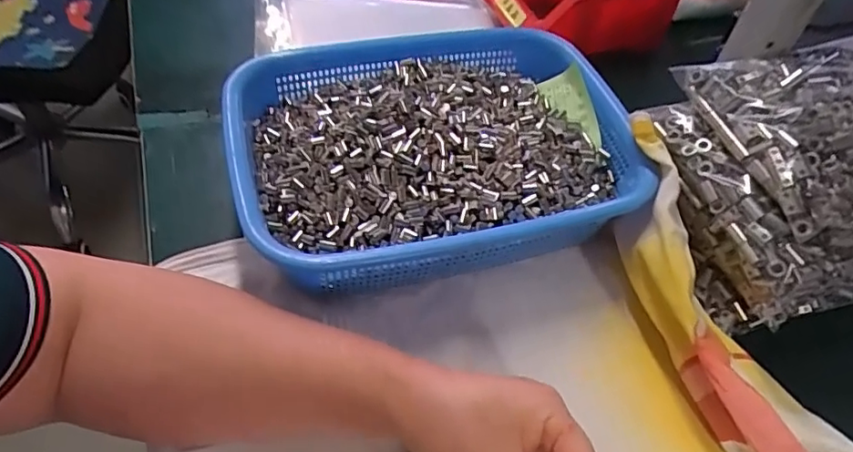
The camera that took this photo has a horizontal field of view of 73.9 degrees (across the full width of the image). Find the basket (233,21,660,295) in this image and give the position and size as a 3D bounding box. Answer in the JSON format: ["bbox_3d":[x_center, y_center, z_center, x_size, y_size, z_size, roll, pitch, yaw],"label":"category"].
[{"bbox_3d":[0.009,-0.057,0.429,0.295,0.071,0.211,-13,53,-13],"label":"basket"}]

